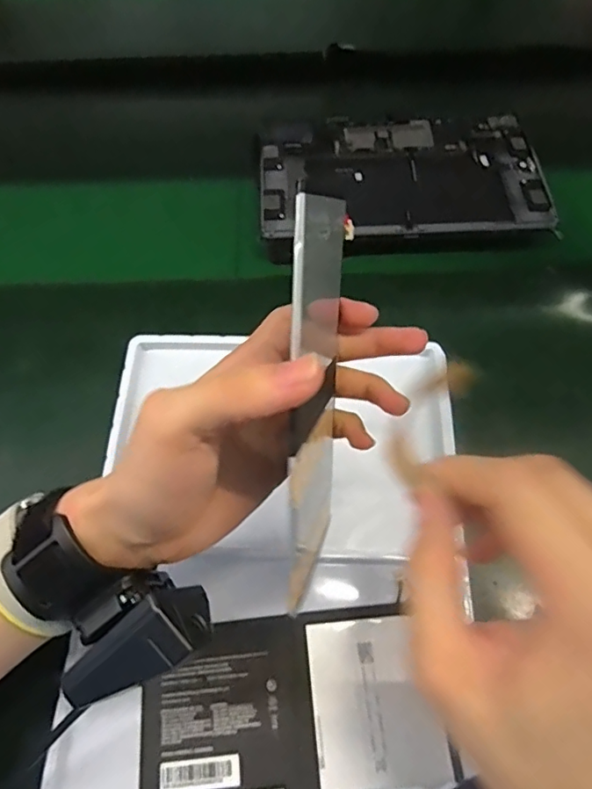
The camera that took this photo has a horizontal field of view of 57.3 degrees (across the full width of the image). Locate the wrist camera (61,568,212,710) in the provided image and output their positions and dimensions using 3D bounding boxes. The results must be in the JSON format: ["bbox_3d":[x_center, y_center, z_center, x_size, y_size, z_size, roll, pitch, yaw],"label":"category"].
[{"bbox_3d":[-0.069,0.112,0.233,0.067,0.027,0.026,-37,65,2],"label":"wrist camera"}]

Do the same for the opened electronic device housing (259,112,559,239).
[{"bbox_3d":[0.094,-0.197,0.487,0.246,0.012,0.148,-3,61,0],"label":"opened electronic device housing"}]

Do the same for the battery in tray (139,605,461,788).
[{"bbox_3d":[-0.004,0.176,0.309,0.164,0.008,0.091,-4,61,-1],"label":"battery in tray"}]

